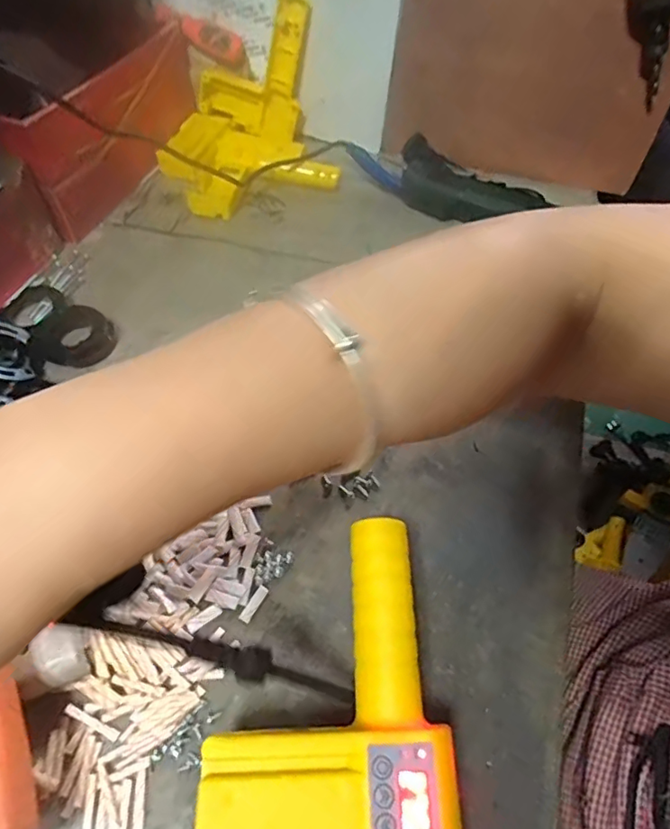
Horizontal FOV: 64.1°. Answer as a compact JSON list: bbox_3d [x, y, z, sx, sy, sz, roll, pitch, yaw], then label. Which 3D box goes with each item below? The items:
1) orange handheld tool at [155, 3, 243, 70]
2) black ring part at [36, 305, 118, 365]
[{"bbox_3d":[-0.150,-0.429,0.602,0.107,0.036,0.018,29,56,1],"label":"orange handheld tool"},{"bbox_3d":[-0.215,-0.066,0.449,0.052,0.019,0.052,1,53,-1],"label":"black ring part"}]

